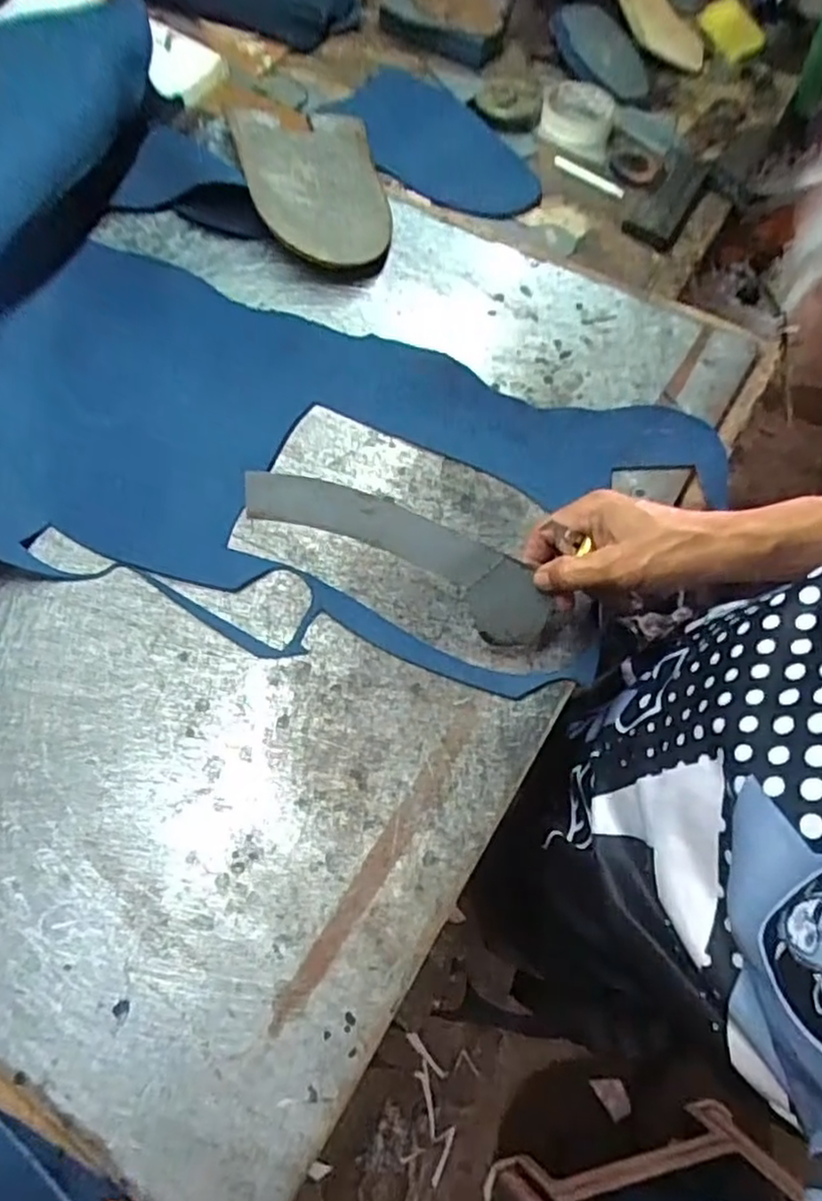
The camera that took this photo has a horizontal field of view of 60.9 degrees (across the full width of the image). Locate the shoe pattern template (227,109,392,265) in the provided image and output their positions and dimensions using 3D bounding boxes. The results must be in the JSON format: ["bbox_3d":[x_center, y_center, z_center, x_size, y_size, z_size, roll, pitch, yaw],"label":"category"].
[{"bbox_3d":[-0.097,-0.427,0.708,0.135,0.018,0.251,-8,62,-17],"label":"shoe pattern template"}]

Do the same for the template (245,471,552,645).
[{"bbox_3d":[-0.004,-0.035,0.475,0.218,0.010,0.055,27,104,-10],"label":"template"}]

